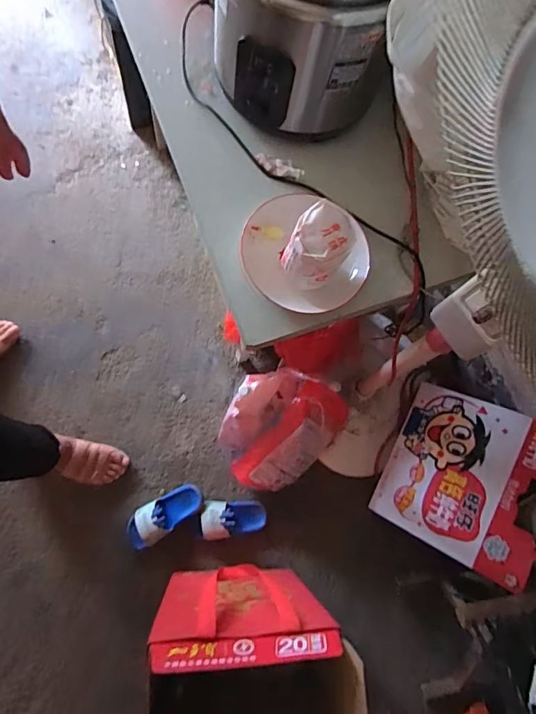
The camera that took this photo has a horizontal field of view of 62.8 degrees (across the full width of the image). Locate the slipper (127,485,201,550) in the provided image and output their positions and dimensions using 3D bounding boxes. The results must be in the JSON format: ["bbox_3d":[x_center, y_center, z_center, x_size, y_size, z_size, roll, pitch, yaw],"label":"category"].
[{"bbox_3d":[-0.246,0.366,1.020,0.189,0.068,0.086,-32,81,-14],"label":"slipper"}]

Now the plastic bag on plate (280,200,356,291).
[{"bbox_3d":[0.070,-0.153,0.639,0.086,0.124,0.090,-18,78,-12],"label":"plastic bag on plate"}]

